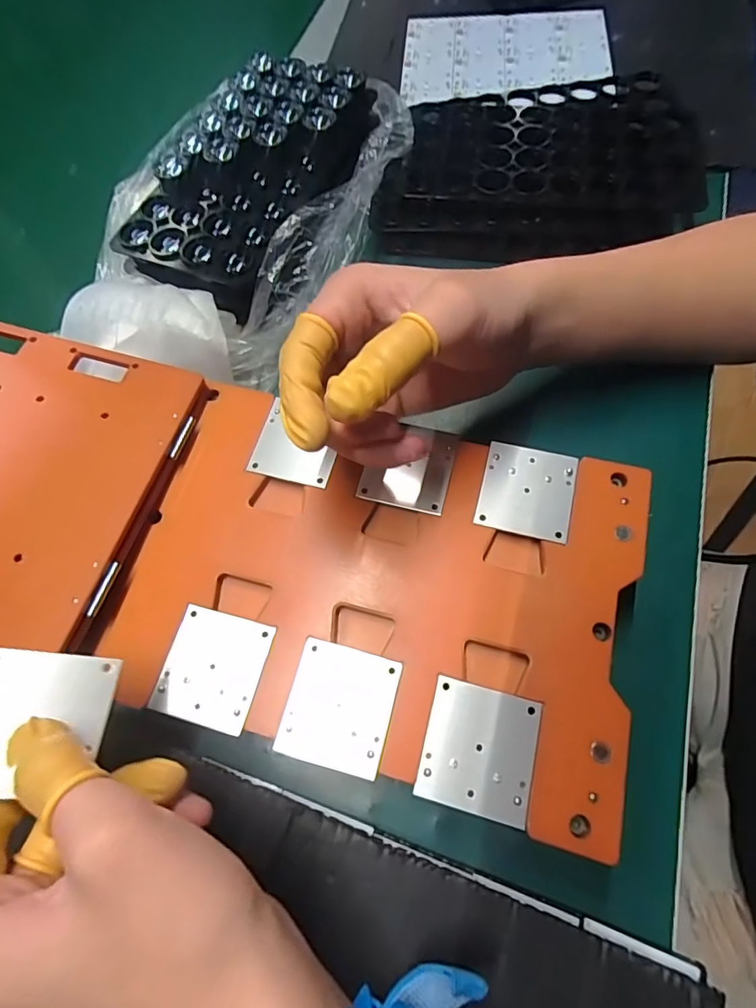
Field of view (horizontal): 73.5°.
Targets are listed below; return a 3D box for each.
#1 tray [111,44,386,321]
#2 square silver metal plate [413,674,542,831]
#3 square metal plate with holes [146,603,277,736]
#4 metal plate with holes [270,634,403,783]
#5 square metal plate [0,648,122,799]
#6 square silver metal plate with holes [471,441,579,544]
[{"bbox_3d":[-0.078,-0.218,0.325,0.102,0.024,0.192,27,71,15],"label":"tray"},{"bbox_3d":[0.041,0.100,0.207,0.043,0.006,0.047,13,68,10],"label":"square silver metal plate"},{"bbox_3d":[-0.074,0.072,0.225,0.043,0.004,0.047,12,68,9],"label":"square metal plate with holes"},{"bbox_3d":[-0.016,0.086,0.217,0.044,0.005,0.047,12,68,10],"label":"metal plate with holes"},{"bbox_3d":[-0.119,0.074,0.175,0.044,0.004,0.046,12,54,-18],"label":"square metal plate"},{"bbox_3d":[0.074,-0.007,0.249,0.044,0.004,0.046,15,72,5],"label":"square silver metal plate with holes"}]

